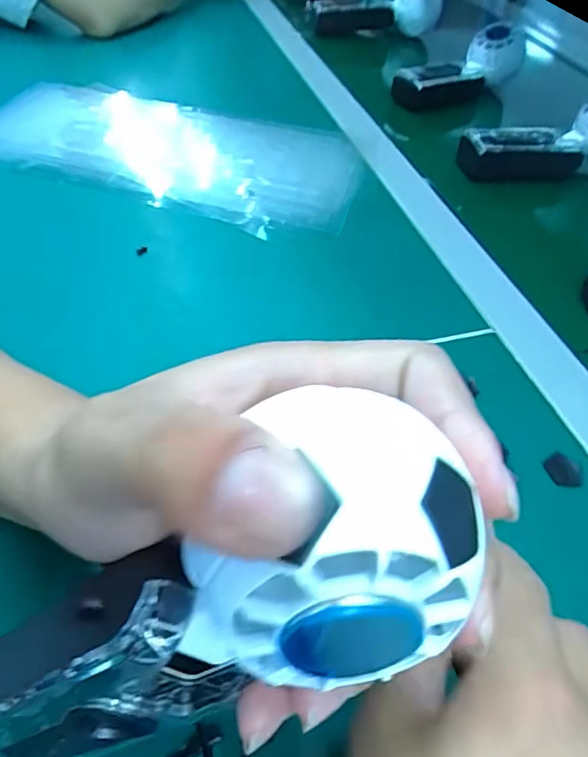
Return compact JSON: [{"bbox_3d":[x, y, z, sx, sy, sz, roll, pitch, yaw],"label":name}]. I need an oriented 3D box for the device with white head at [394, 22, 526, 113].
[{"bbox_3d":[0.189,-0.360,0.597,0.169,0.079,0.041,-20,53,-20],"label":"device with white head"}]

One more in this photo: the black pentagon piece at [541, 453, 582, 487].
[{"bbox_3d":[0.142,0.049,0.266,0.016,0.004,0.019,-29,59,-26],"label":"black pentagon piece"}]

